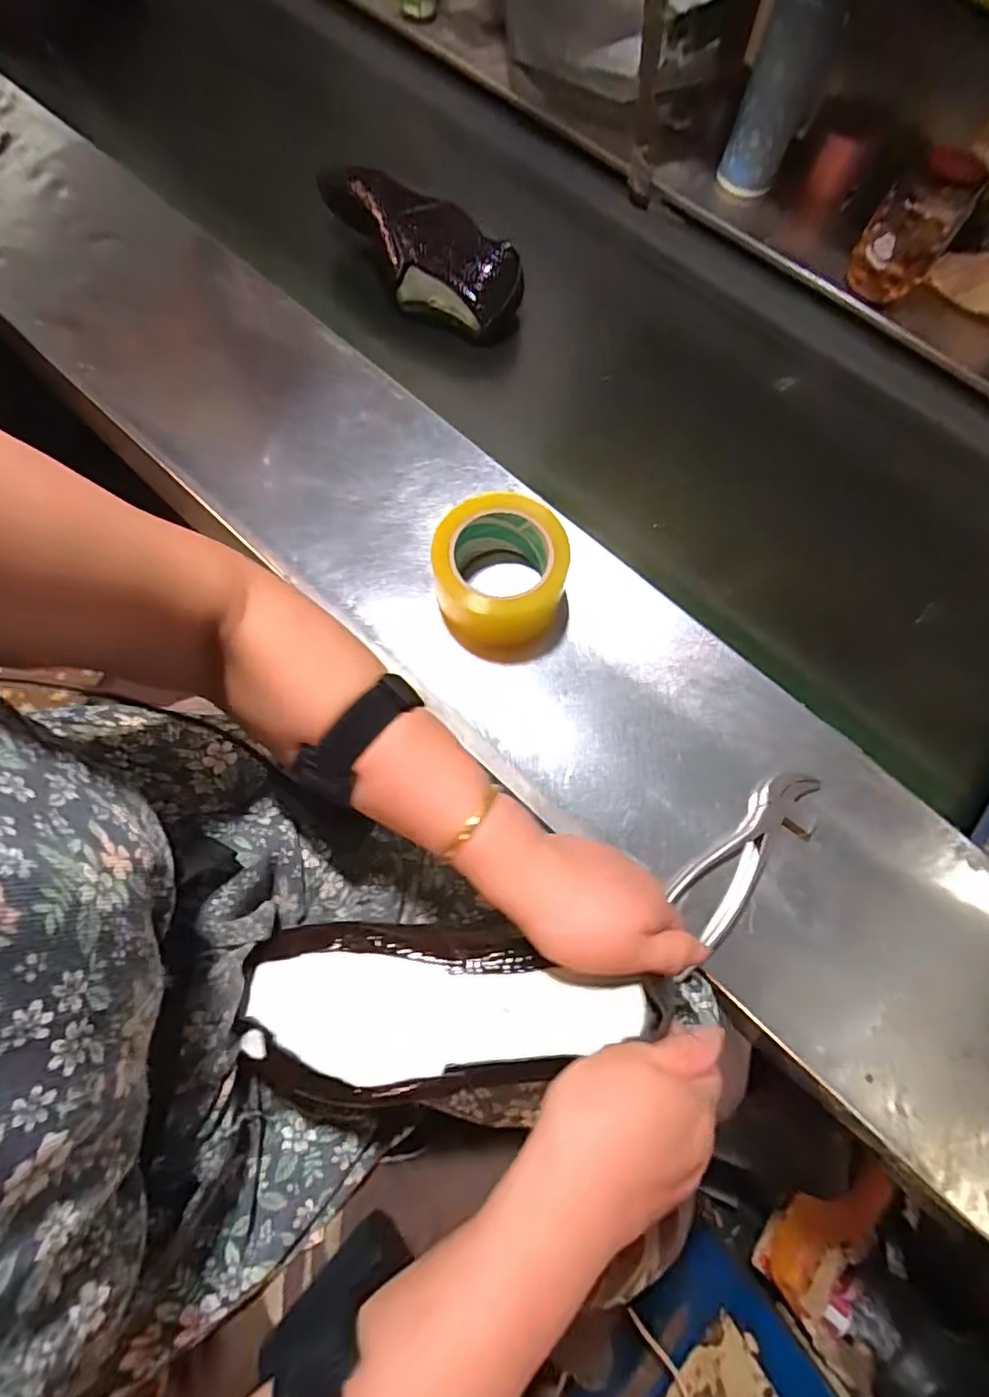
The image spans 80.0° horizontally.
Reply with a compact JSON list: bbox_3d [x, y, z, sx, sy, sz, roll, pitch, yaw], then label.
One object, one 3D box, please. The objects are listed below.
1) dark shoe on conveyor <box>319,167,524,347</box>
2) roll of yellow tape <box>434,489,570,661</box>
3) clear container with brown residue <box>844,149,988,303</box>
[{"bbox_3d":[-0.089,-0.485,0.646,0.244,0.091,0.085,29,73,8],"label":"dark shoe on conveyor"},{"bbox_3d":[0.006,-0.102,0.490,0.101,0.065,0.111,0,71,-1],"label":"roll of yellow tape"},{"bbox_3d":[0.448,-0.503,0.643,0.084,0.127,0.071,33,74,10],"label":"clear container with brown residue"}]

